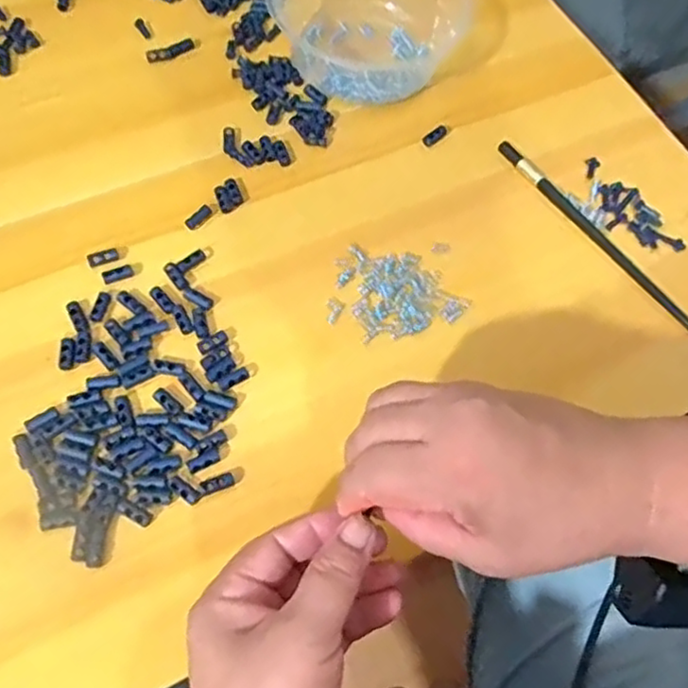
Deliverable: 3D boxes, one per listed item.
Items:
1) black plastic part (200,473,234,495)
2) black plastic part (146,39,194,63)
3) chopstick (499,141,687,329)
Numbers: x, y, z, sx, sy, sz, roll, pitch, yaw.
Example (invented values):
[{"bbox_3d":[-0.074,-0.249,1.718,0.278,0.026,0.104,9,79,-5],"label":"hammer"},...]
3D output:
[{"bbox_3d":[-0.069,0.077,0.363,0.017,0.005,0.008,-17,66,-13],"label":"black plastic part"},{"bbox_3d":[-0.128,-0.217,0.489,0.036,0.004,0.010,-22,70,-12],"label":"black plastic part"},{"bbox_3d":[0.184,-0.057,0.438,0.011,0.006,0.228,-34,73,-16],"label":"chopstick"}]

